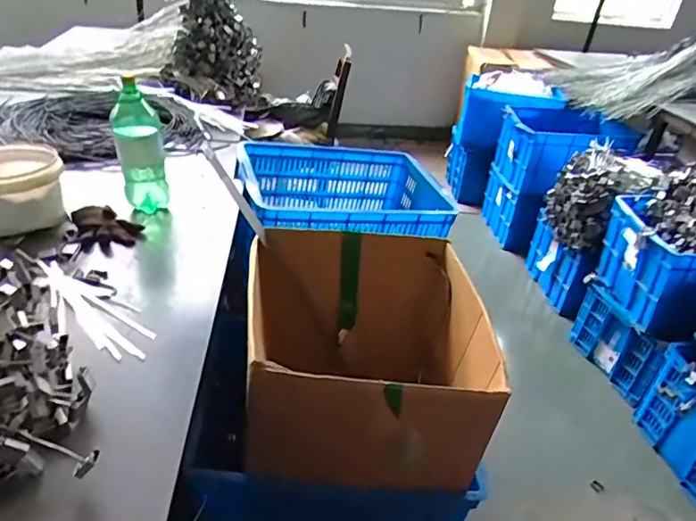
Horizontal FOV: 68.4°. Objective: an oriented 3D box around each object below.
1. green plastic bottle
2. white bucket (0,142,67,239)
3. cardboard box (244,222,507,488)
[{"bbox_3d":[-0.493,-0.263,1.213,0.105,0.288,0.082,-6,36,-18],"label":"green plastic bottle"},{"bbox_3d":[-0.770,-0.164,1.189,0.205,0.141,0.217,-10,38,-24],"label":"white bucket"},{"bbox_3d":[0.036,0.209,1.130,0.503,0.336,0.484,4,34,-4],"label":"cardboard box"}]

